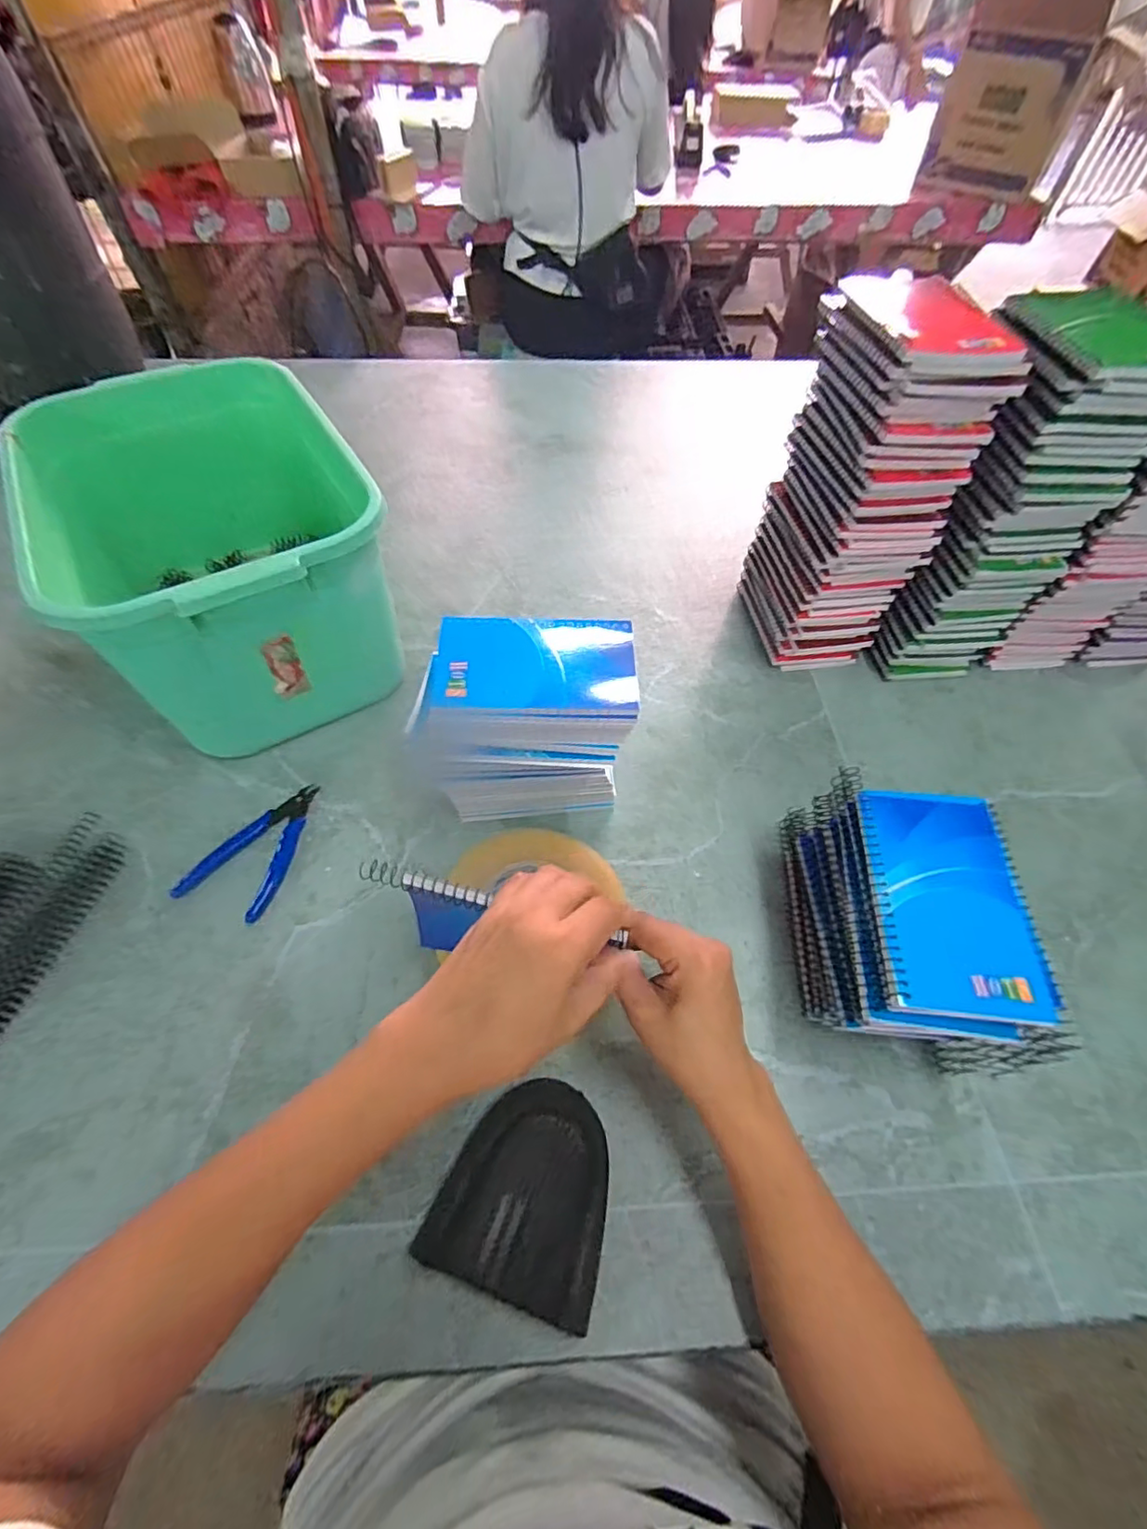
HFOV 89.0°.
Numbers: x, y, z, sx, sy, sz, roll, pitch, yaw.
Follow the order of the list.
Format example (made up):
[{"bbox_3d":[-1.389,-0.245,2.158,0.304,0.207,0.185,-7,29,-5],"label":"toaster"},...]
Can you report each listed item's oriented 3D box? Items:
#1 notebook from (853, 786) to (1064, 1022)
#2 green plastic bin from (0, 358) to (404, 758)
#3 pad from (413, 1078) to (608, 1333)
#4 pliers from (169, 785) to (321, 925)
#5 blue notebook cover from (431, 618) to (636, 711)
[{"bbox_3d":[0.220,0.077,0.341,0.084,0.011,0.131,6,56,2],"label":"notebook"},{"bbox_3d":[-0.306,-0.182,0.529,0.240,0.188,0.312,-32,63,-21],"label":"green plastic bin"},{"bbox_3d":[-0.024,0.250,0.348,0.096,0.025,0.103,17,58,9],"label":"pad"},{"bbox_3d":[-0.258,0.064,0.480,0.077,0.006,0.118,19,58,10],"label":"pliers"},{"bbox_3d":[-0.024,-0.068,0.385,0.130,0.007,0.078,0,56,-2],"label":"blue notebook cover"}]

